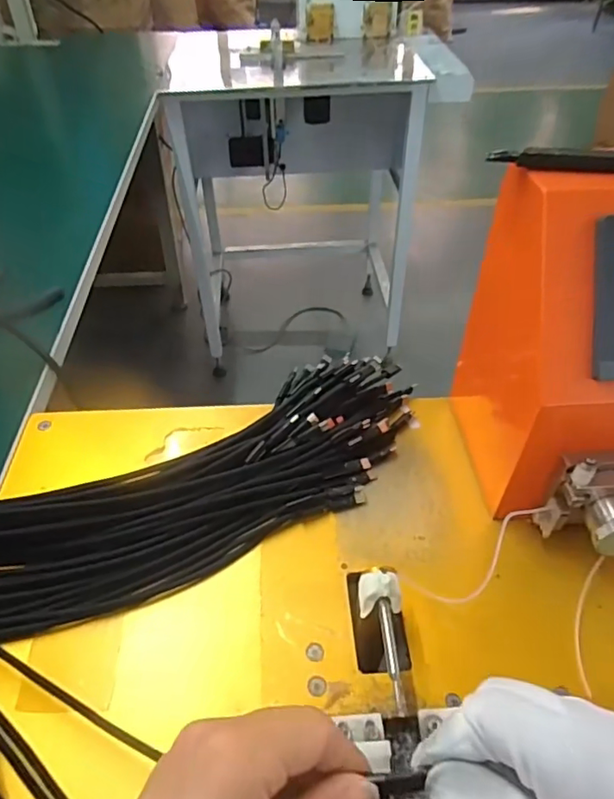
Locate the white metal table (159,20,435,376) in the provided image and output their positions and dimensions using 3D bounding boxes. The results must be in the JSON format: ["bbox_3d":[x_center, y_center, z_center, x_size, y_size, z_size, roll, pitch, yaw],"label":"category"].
[{"bbox_3d":[-0.003,-0.511,1.443,0.598,0.714,0.439,0,45,0],"label":"white metal table"}]

